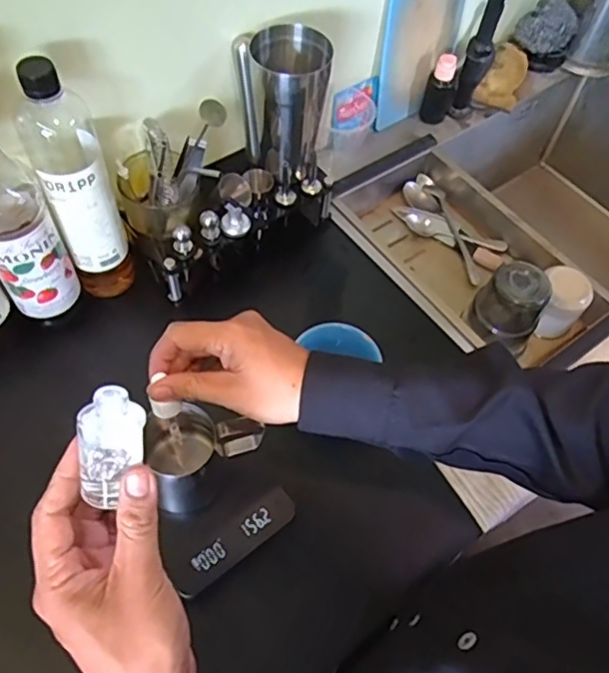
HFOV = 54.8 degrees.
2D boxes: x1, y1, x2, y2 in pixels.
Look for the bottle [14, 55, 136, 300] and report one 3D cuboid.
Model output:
[{"bbox_3d":[-0.225,-0.141,0.600,0.068,0.293,0.064,-20,60,-16],"label":"bottle"}]

